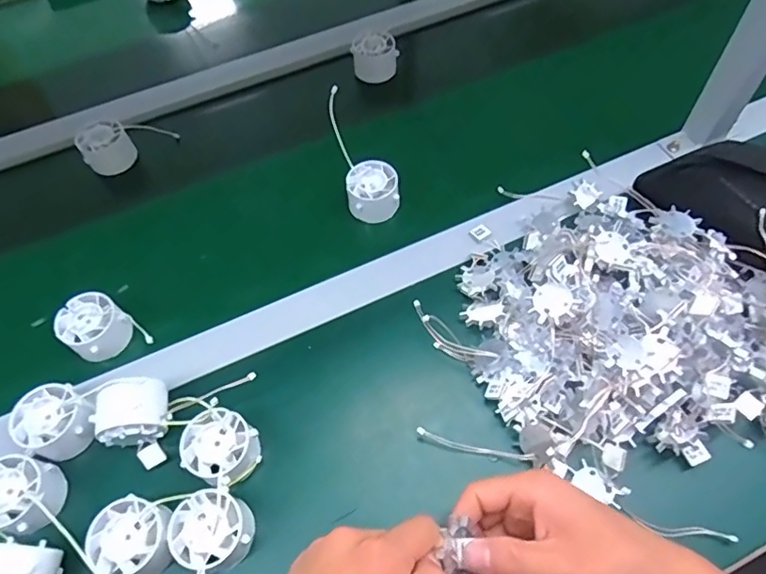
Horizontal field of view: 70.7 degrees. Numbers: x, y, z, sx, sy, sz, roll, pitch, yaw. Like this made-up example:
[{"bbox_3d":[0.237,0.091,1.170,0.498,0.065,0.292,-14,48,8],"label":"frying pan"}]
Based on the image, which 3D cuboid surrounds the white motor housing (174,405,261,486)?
[{"bbox_3d":[-0.121,0.122,0.410,0.052,0.040,0.048,-1,59,2],"label":"white motor housing"}]

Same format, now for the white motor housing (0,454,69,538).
[{"bbox_3d":[-0.264,0.153,0.396,0.054,0.038,0.049,14,61,11],"label":"white motor housing"}]

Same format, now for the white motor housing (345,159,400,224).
[{"bbox_3d":[-0.010,-0.094,0.532,0.049,0.033,0.050,-1,59,2],"label":"white motor housing"}]

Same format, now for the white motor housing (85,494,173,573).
[{"bbox_3d":[-0.173,0.178,0.379,0.051,0.035,0.051,-1,59,2],"label":"white motor housing"}]

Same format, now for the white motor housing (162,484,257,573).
[{"bbox_3d":[-0.119,0.172,0.378,0.050,0.031,0.053,-40,65,-19],"label":"white motor housing"}]

